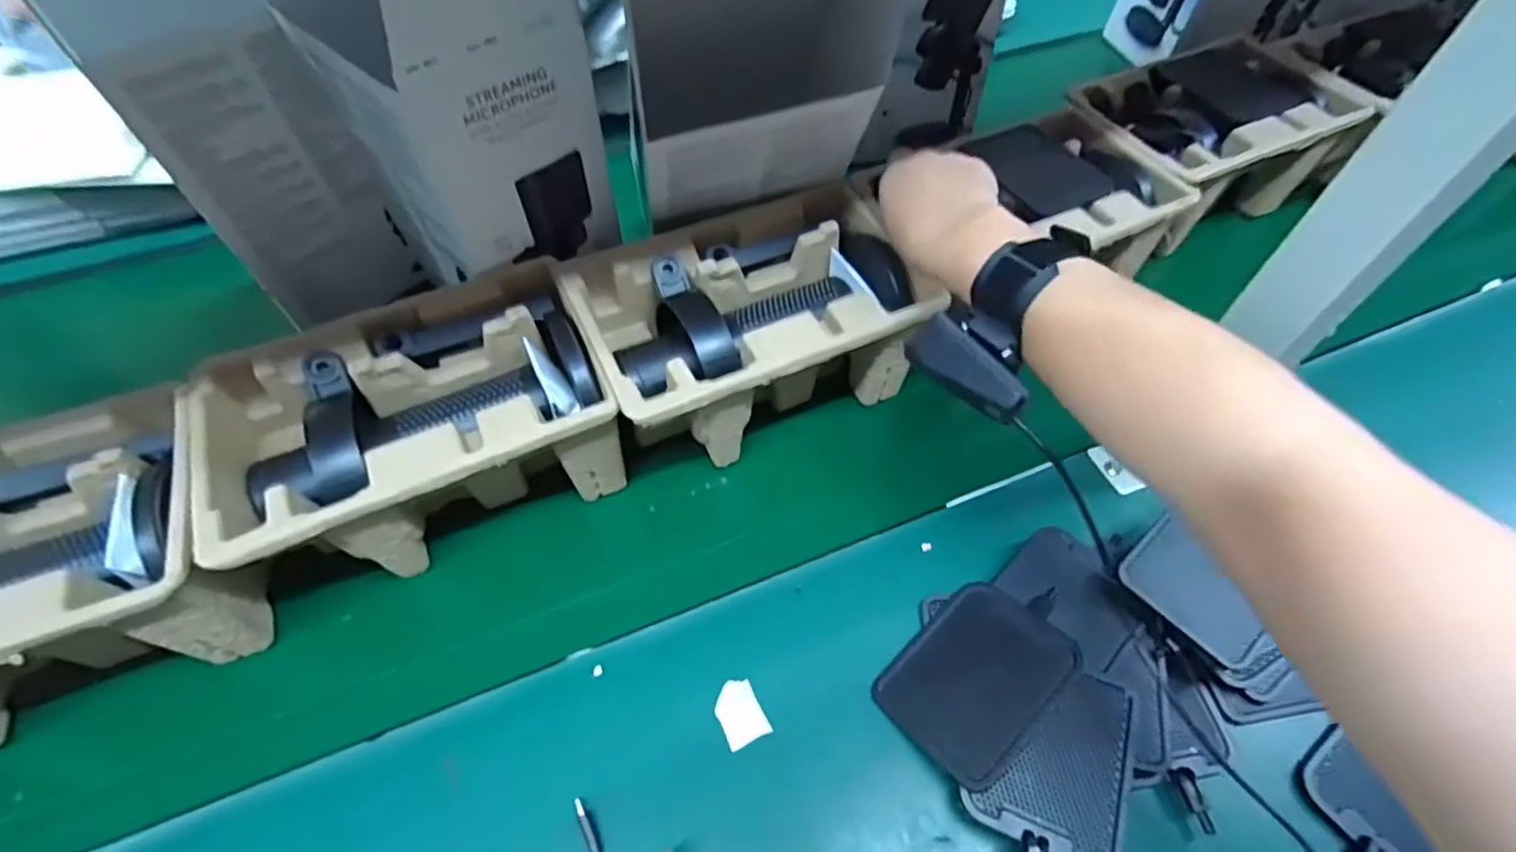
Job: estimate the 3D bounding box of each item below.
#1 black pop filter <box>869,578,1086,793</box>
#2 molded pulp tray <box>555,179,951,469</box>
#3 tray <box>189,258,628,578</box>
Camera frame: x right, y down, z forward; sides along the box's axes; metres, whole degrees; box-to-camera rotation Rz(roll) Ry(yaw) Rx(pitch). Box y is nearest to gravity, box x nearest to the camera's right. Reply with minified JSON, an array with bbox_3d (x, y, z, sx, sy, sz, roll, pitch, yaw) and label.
[{"bbox_3d":[0.124,0.141,0.379,0.100,0.006,0.074,-43,53,-15],"label":"black pop filter"},{"bbox_3d":[-0.007,-0.059,0.474,0.240,0.106,0.142,-22,57,-14],"label":"molded pulp tray"},{"bbox_3d":[-0.208,0.008,0.427,0.223,0.099,0.144,-25,58,-15],"label":"tray"}]

